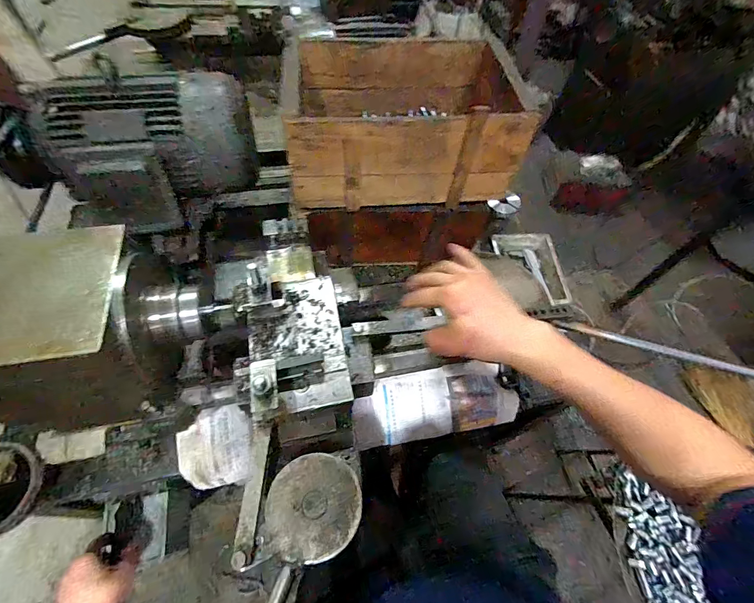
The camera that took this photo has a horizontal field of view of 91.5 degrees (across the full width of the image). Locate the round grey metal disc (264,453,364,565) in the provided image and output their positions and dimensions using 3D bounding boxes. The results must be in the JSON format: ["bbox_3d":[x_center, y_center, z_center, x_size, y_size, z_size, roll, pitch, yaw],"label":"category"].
[{"bbox_3d":[-0.066,0.216,0.390,0.096,0.008,0.097,2,58,-3],"label":"round grey metal disc"}]

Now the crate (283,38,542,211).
[{"bbox_3d":[0.039,-0.298,0.609,0.338,0.148,0.234,-3,58,-6],"label":"crate"}]

